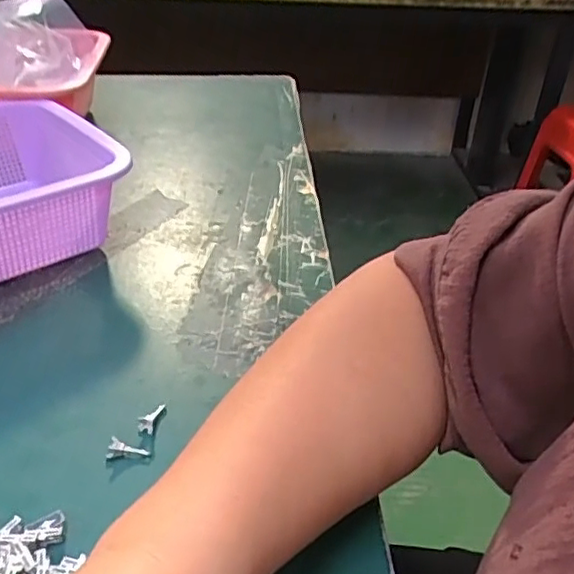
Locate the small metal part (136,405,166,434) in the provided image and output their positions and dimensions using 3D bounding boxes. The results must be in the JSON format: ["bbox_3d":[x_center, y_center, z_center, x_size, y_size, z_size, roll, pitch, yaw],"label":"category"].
[{"bbox_3d":[-0.073,0.068,0.329,0.010,0.006,0.021,7,34,6],"label":"small metal part"}]

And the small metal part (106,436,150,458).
[{"bbox_3d":[-0.079,0.082,0.309,0.020,0.008,0.007,13,33,-11],"label":"small metal part"}]

